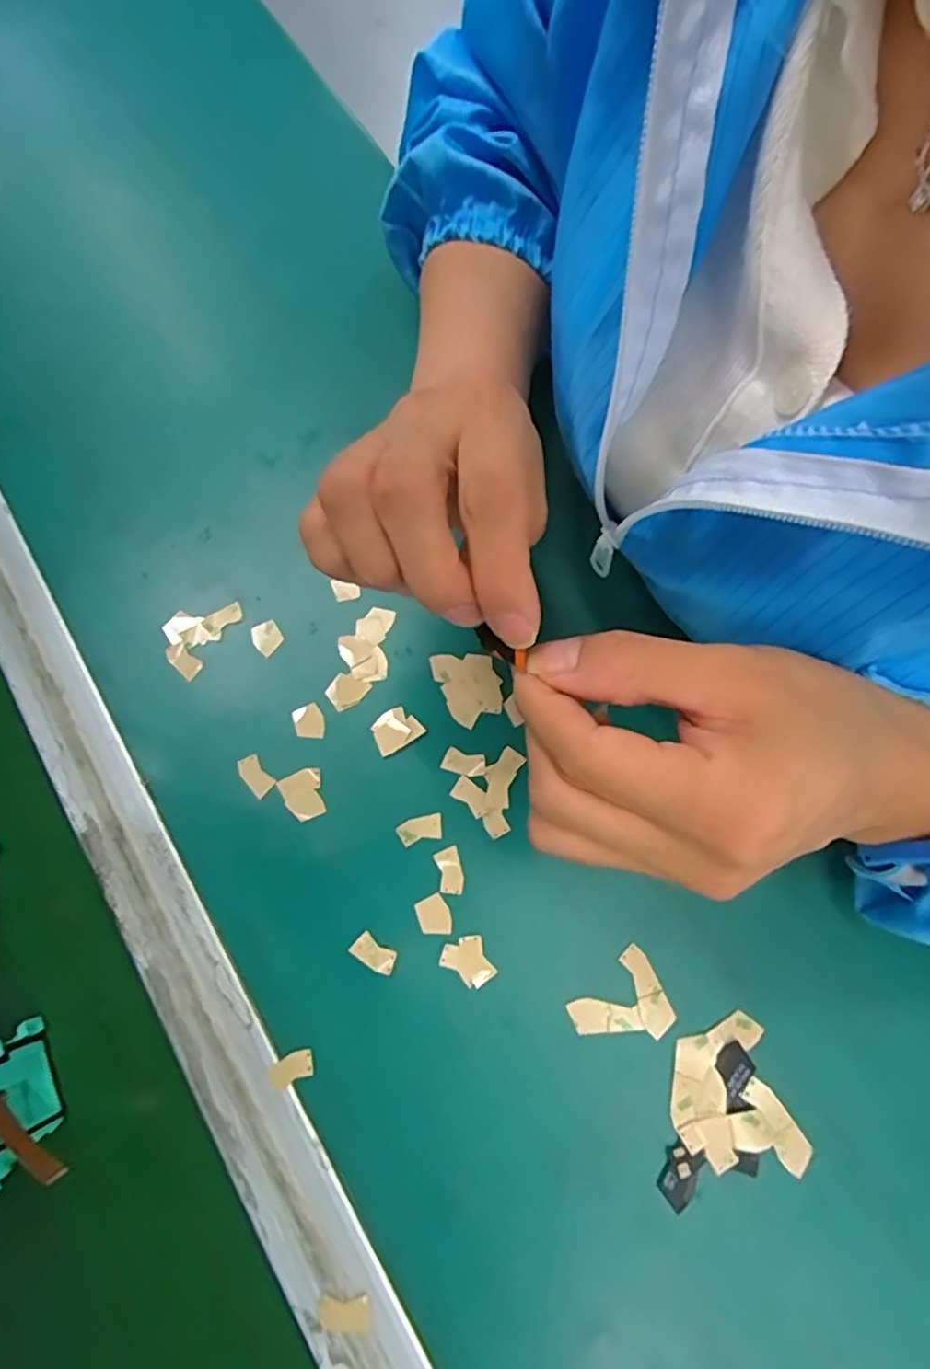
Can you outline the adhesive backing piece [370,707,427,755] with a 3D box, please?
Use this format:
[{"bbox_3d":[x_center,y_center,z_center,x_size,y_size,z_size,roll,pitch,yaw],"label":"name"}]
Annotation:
[{"bbox_3d":[-0.034,0.021,0.320,0.023,0.004,0.019,-32,76,-8],"label":"adhesive backing piece"}]

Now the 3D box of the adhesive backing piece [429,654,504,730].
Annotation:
[{"bbox_3d":[0.002,-0.001,0.327,0.028,0.004,0.039,-25,75,-6],"label":"adhesive backing piece"}]

